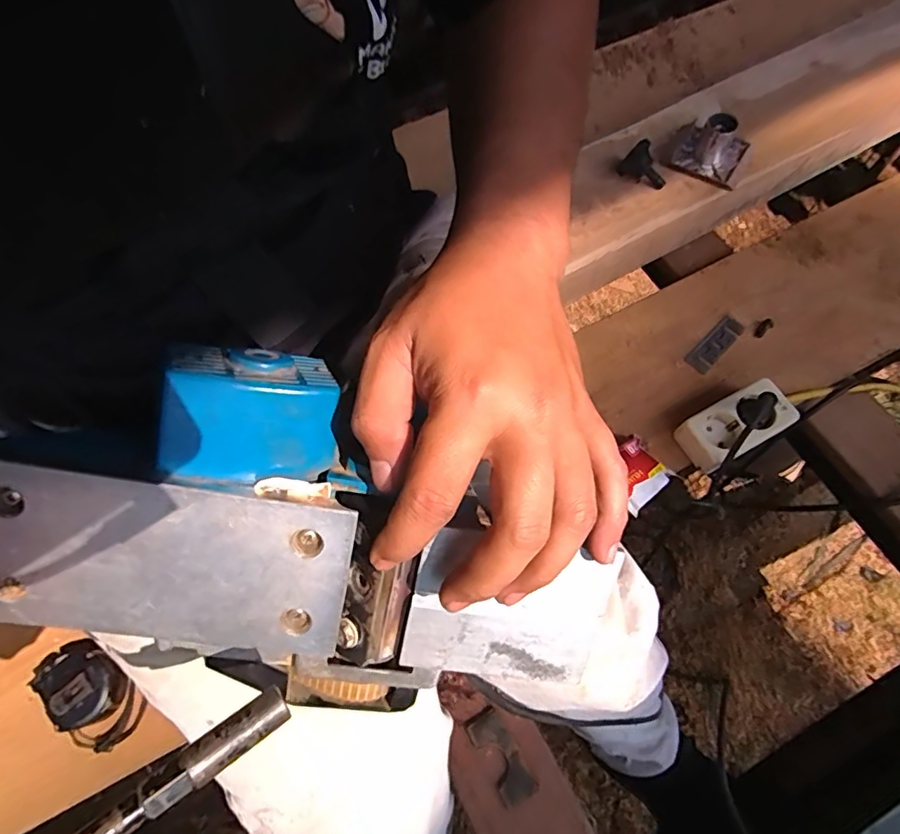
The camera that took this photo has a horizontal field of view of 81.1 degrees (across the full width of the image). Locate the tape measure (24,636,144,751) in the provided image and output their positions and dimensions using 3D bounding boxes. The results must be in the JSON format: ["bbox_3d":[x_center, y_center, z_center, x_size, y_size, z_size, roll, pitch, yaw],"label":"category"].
[{"bbox_3d":[-0.321,0.240,0.467,0.063,0.040,0.105,-40,73,-13],"label":"tape measure"}]

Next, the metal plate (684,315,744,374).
[{"bbox_3d":[0.298,-0.081,0.593,0.079,0.005,0.028,-45,55,-9],"label":"metal plate"}]

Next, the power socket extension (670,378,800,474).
[{"bbox_3d":[0.288,0.012,0.542,0.114,0.043,0.054,-28,71,-9],"label":"power socket extension"}]

